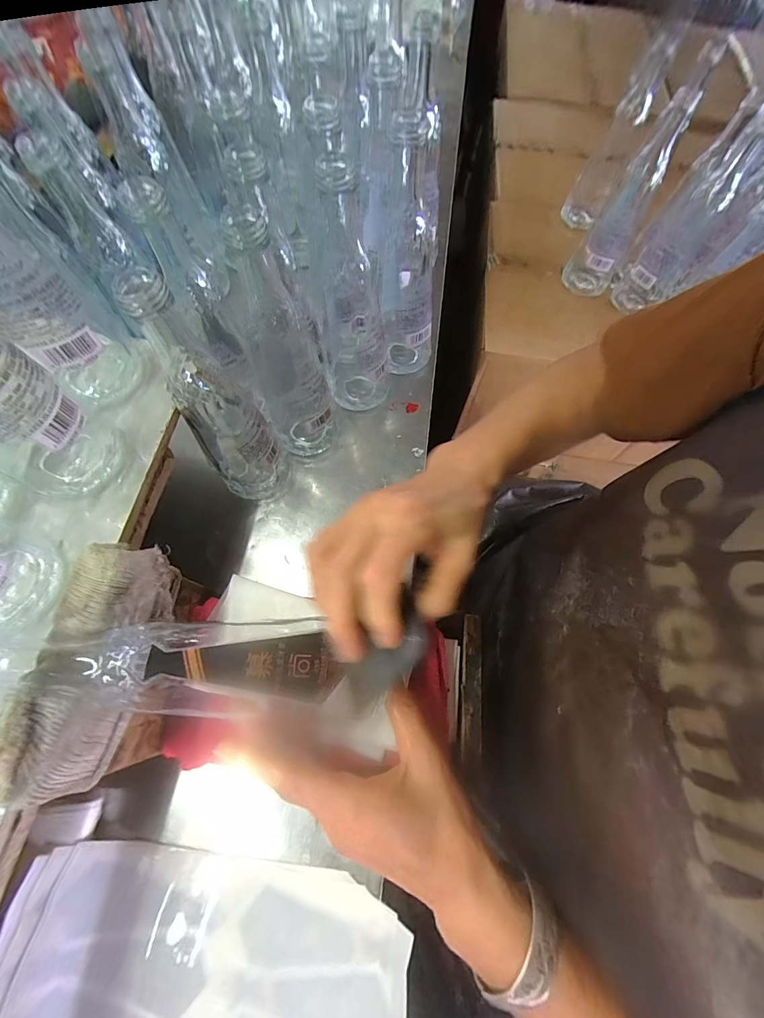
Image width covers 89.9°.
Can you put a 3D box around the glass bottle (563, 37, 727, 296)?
[{"bbox_3d":[0.349,-0.445,0.524,0.062,0.271,0.066,32,37,13],"label":"glass bottle"}]

